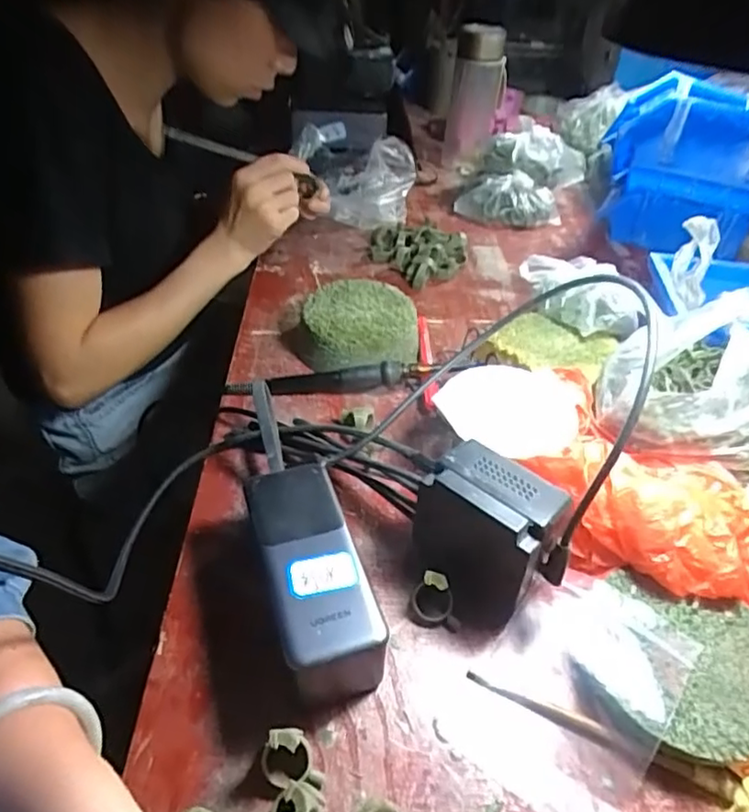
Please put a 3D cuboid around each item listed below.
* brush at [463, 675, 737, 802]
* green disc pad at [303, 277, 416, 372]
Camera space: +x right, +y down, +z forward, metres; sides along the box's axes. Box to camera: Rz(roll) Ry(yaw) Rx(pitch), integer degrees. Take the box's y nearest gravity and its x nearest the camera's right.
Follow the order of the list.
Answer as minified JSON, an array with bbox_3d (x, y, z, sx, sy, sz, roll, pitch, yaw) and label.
[{"bbox_3d":[0.116,0.172,0.321,0.136,0.011,0.011,17,43,16],"label":"brush"},{"bbox_3d":[-0.013,-0.069,0.547,0.099,0.044,0.106,-5,42,-10],"label":"green disc pad"}]

